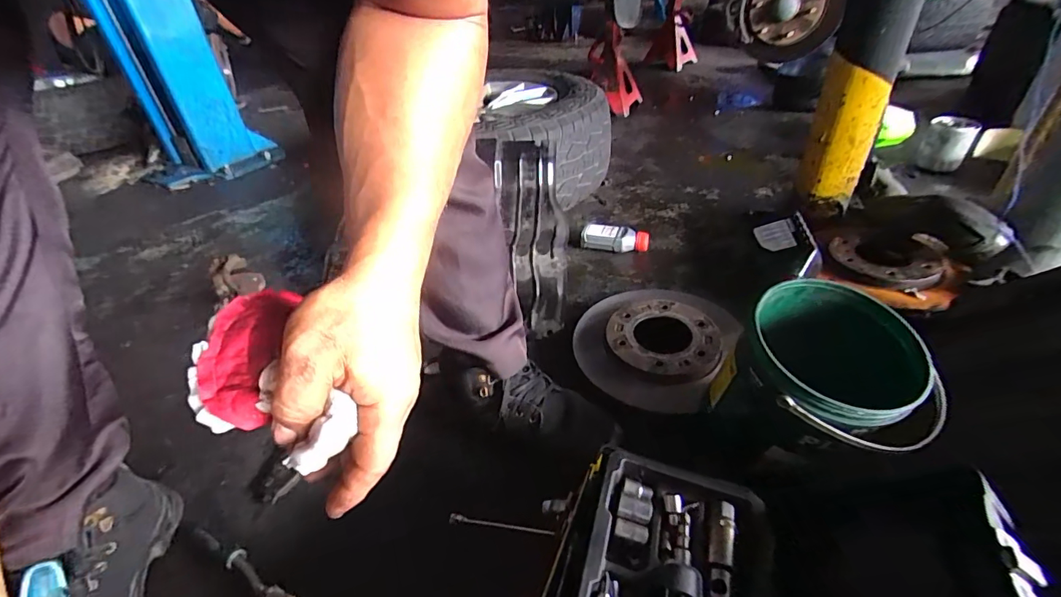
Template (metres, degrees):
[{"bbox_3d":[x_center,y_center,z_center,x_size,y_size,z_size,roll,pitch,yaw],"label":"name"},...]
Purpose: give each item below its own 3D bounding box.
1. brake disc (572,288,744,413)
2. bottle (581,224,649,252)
[{"bbox_3d":[0.204,0.064,0.773,0.245,0.066,0.267,-2,36,2],"label":"brake disc"},{"bbox_3d":[0.191,-0.131,1.041,0.151,0.052,0.073,12,39,21],"label":"bottle"}]

